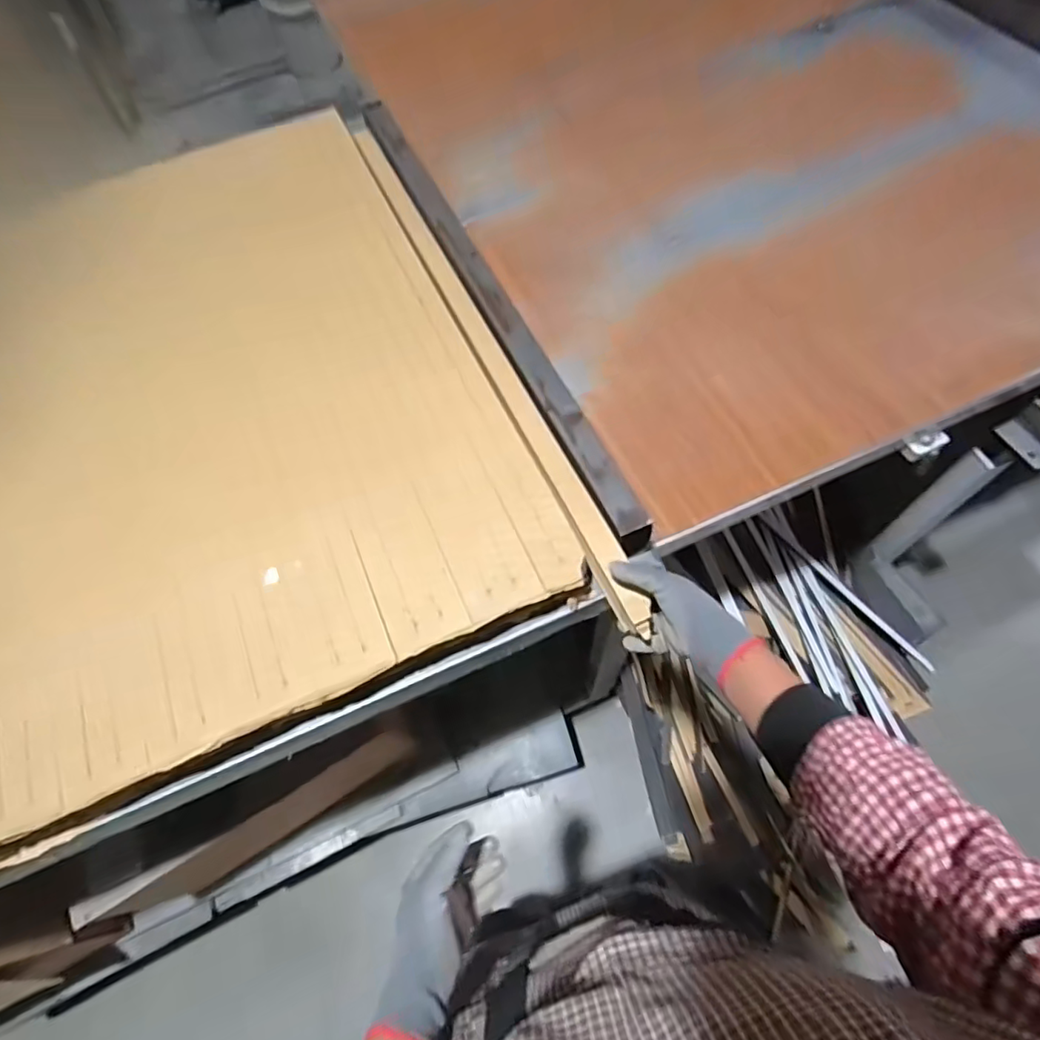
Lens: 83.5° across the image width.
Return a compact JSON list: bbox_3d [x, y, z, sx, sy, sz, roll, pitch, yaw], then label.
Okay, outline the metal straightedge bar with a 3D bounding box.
[{"bbox_3d":[-0.062,-0.363,0.841,0.043,0.020,0.949,-23,64,-8],"label":"metal straightedge bar"}]

